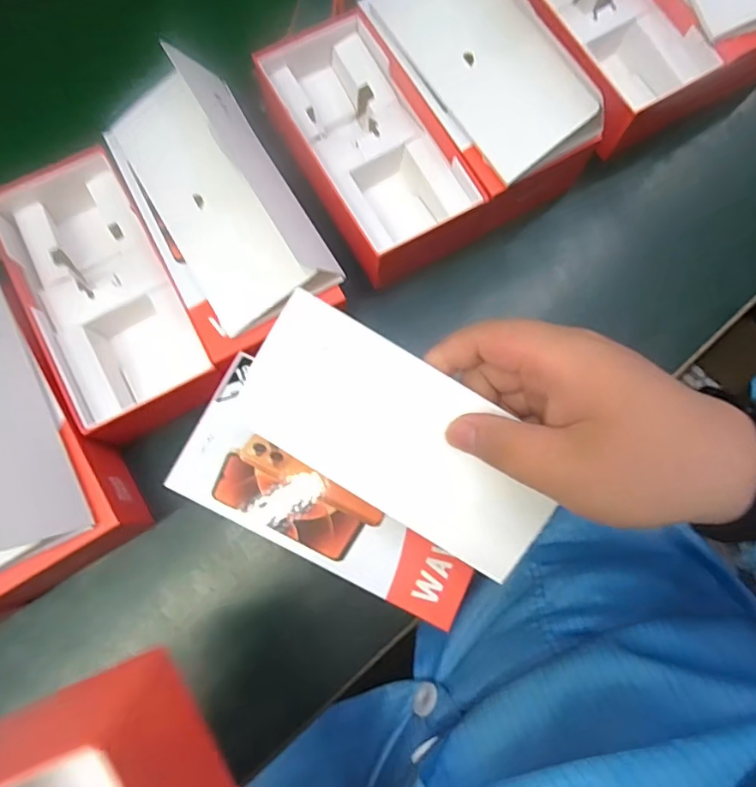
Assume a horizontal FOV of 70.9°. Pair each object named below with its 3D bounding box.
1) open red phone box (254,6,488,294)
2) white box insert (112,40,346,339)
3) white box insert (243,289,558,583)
[{"bbox_3d":[-0.008,-0.177,0.389,0.095,0.050,0.186,-29,78,-5],"label":"open red phone box"},{"bbox_3d":[-0.099,-0.124,0.329,0.085,0.054,0.170,-30,78,-5],"label":"white box insert"},{"bbox_3d":[0.012,0.021,0.270,0.165,0.006,0.070,33,99,1],"label":"white box insert"}]

